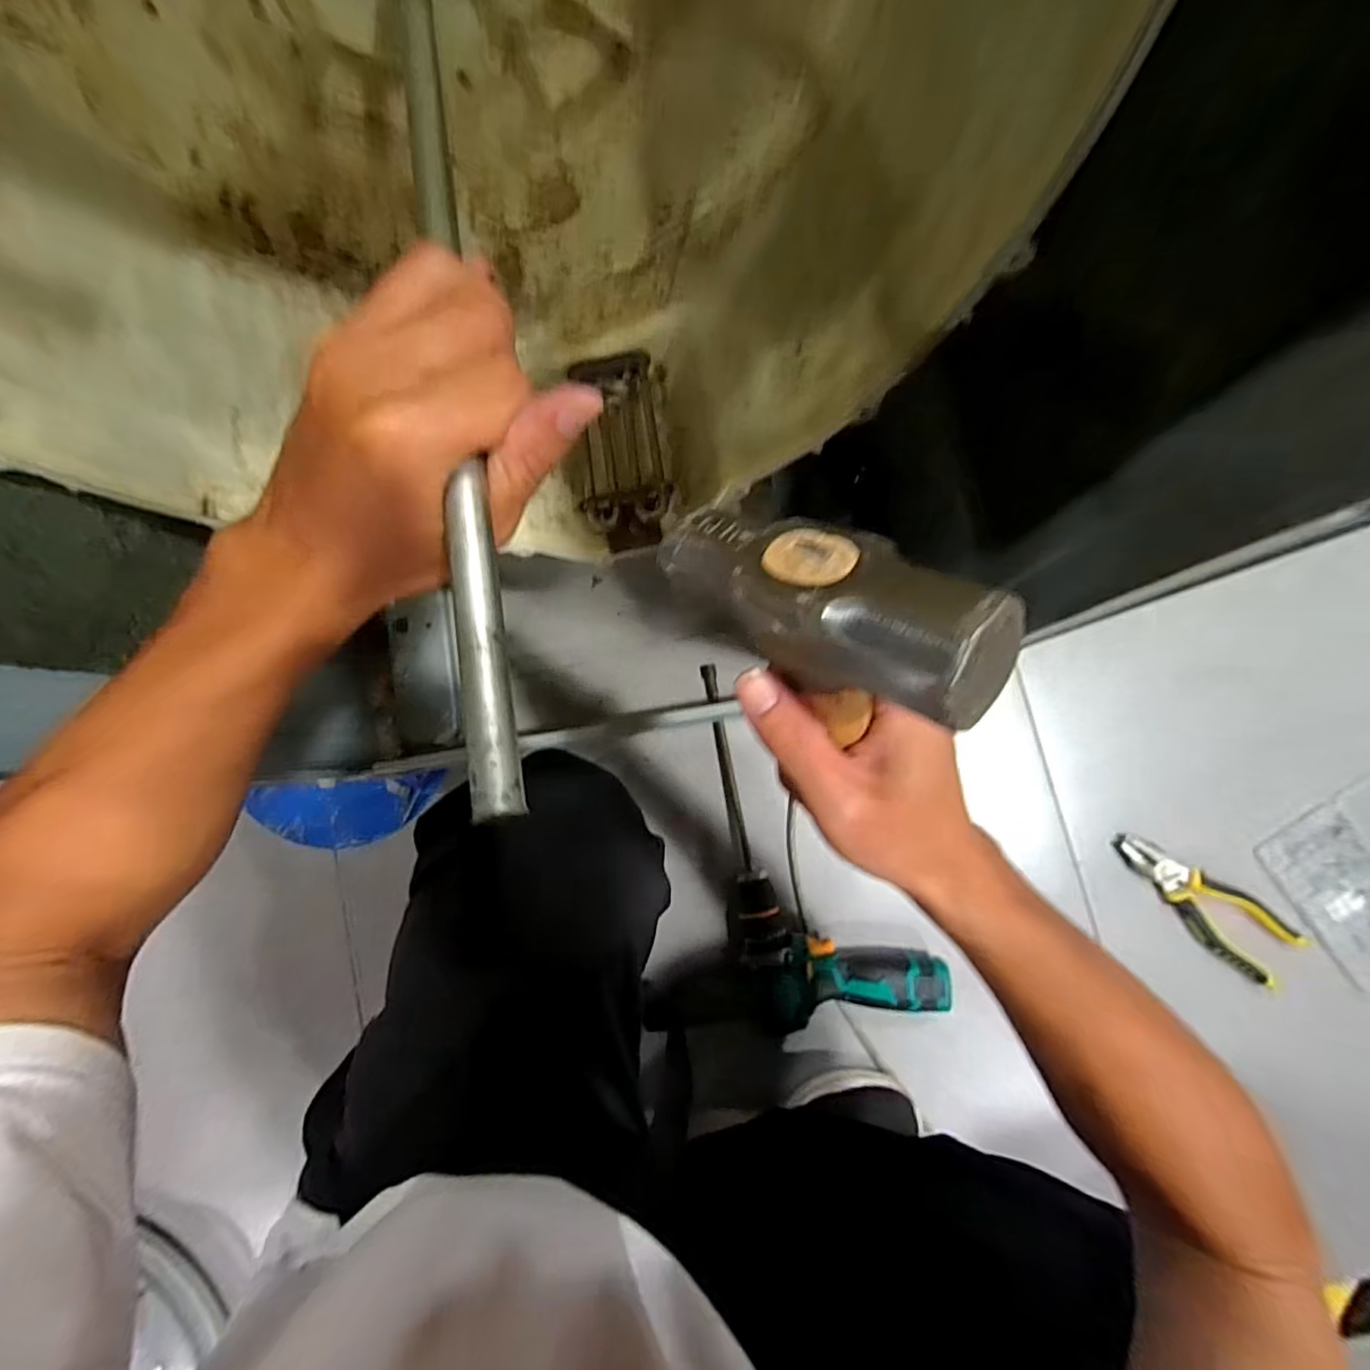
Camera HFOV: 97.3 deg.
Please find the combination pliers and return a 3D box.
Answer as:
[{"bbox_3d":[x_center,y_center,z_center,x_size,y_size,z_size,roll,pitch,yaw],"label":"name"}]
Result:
[{"bbox_3d":[0.536,0.228,0.621,0.204,0.021,0.063,37,87,7],"label":"combination pliers"}]

